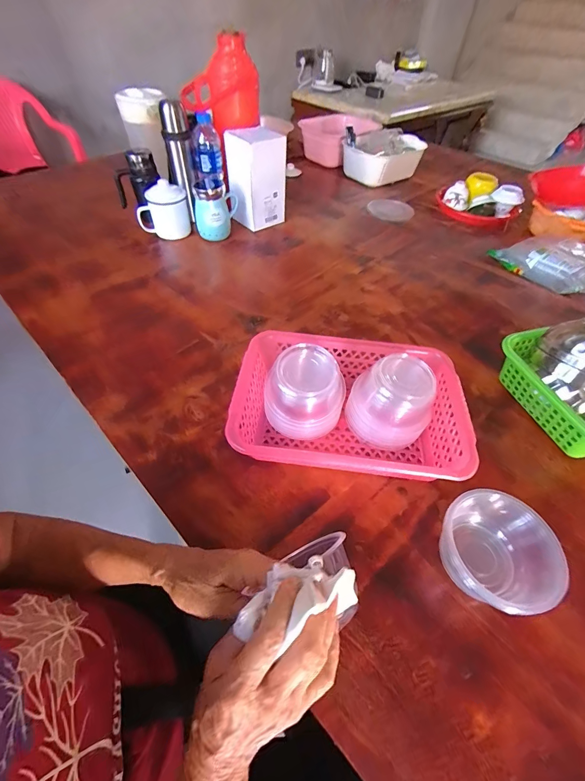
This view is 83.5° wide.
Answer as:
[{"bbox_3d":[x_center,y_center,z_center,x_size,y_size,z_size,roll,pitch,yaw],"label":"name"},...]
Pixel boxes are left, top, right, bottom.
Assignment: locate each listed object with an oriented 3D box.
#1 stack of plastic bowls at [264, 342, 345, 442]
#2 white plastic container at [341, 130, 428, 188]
[{"bbox_3d":[0.017,0.007,0.467,0.095,0.107,0.096,-31,58,-27],"label":"stack of plastic bowls"},{"bbox_3d":[0.327,-0.846,1.195,0.260,0.135,0.181,-28,56,-24],"label":"white plastic container"}]

